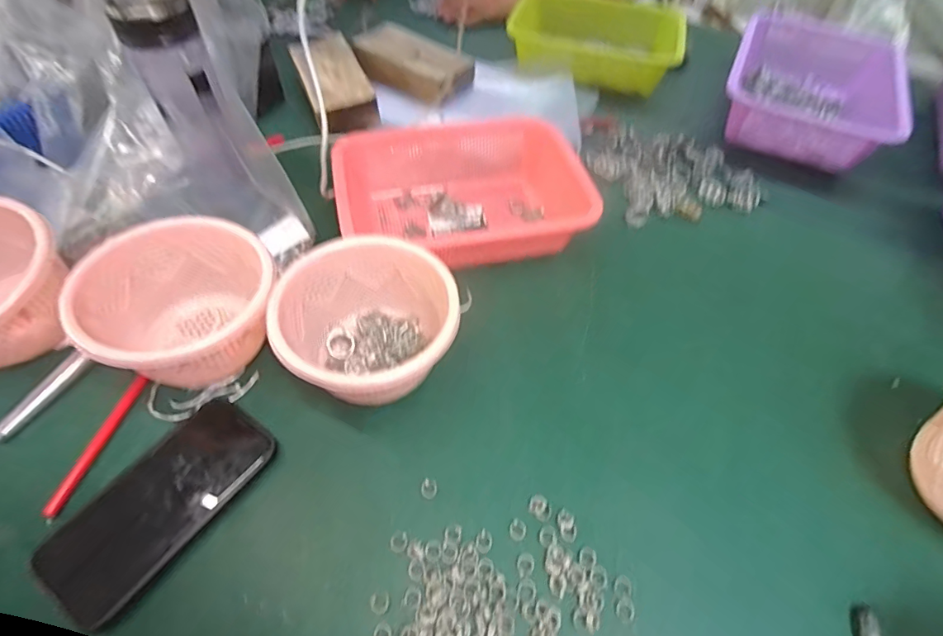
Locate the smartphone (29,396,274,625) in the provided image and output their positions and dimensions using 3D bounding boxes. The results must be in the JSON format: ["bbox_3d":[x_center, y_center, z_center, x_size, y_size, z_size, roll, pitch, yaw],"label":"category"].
[{"bbox_3d":[-0.231,0.134,0.348,0.078,0.008,0.155,30,54,17],"label":"smartphone"}]

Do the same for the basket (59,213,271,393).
[{"bbox_3d":[-0.240,0.000,0.405,0.146,0.101,0.141,1,53,-2],"label":"basket"}]

